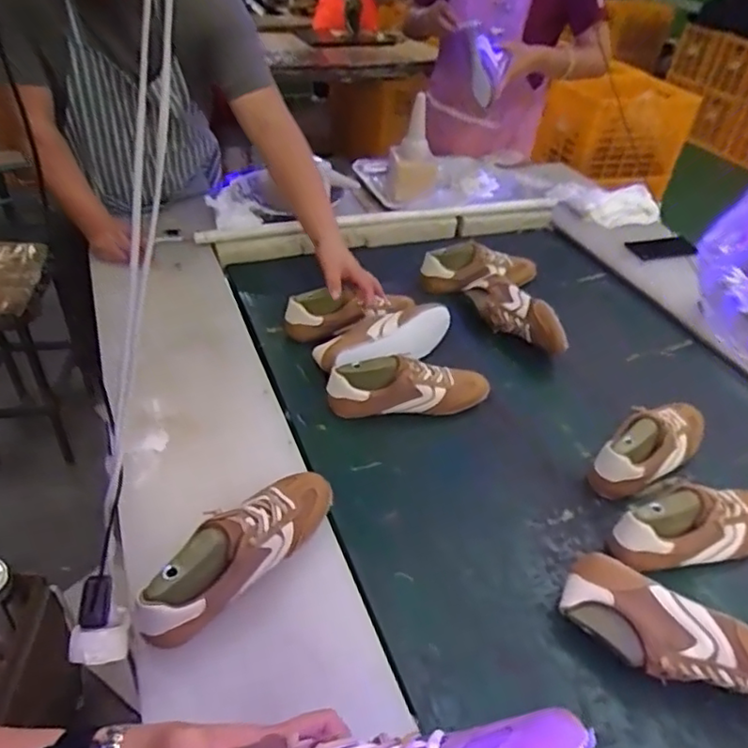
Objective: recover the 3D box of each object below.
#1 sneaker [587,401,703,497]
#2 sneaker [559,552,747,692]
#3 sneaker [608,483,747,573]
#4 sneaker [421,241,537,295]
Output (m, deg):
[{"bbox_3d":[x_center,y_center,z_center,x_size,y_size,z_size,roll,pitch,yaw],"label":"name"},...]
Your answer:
[{"bbox_3d":[0.432,0.107,0.947,0.249,0.091,0.080,-22,47,-30],"label":"sneaker"},{"bbox_3d":[0.338,0.305,0.684,0.258,0.089,0.080,30,45,26],"label":"sneaker"},{"bbox_3d":[0.440,0.205,0.826,0.264,0.092,0.080,-8,41,-17],"label":"sneaker"},{"bbox_3d":[0.235,-0.218,1.286,0.270,0.096,0.091,-9,41,-18],"label":"sneaker"}]

